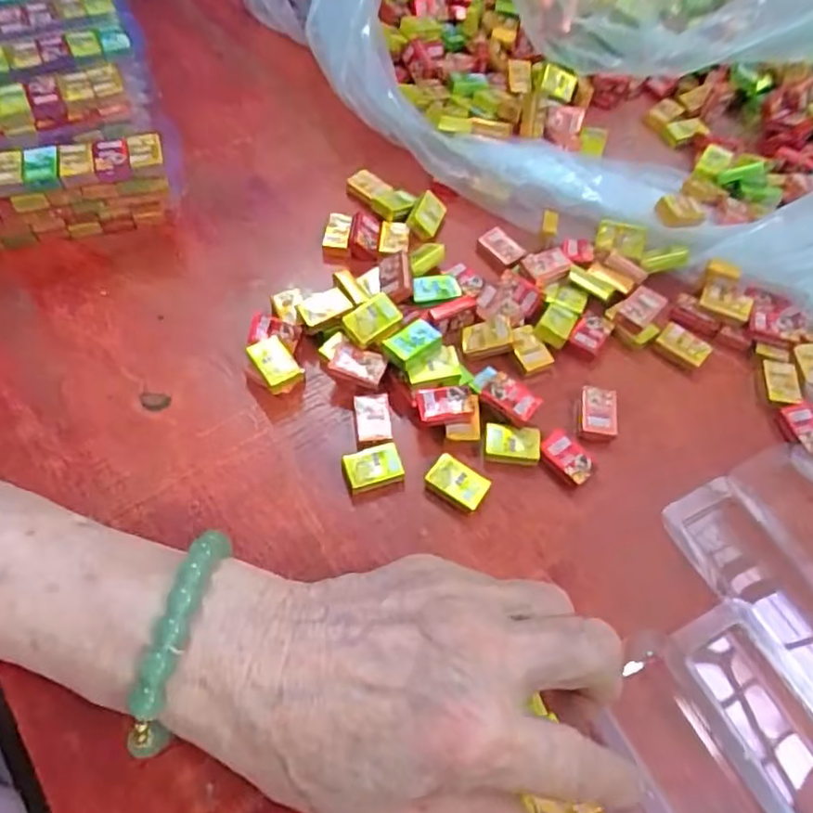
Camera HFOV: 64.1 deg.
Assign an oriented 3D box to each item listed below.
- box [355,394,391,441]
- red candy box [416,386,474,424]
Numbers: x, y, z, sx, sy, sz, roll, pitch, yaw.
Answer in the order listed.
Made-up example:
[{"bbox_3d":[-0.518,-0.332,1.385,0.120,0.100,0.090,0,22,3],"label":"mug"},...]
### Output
[{"bbox_3d":[-0.016,0.005,0.305,0.016,0.004,0.025,-4,59,-4],"label":"box"},{"bbox_3d":[0.018,0.000,0.305,0.025,0.009,0.016,-5,59,-5],"label":"red candy box"}]

